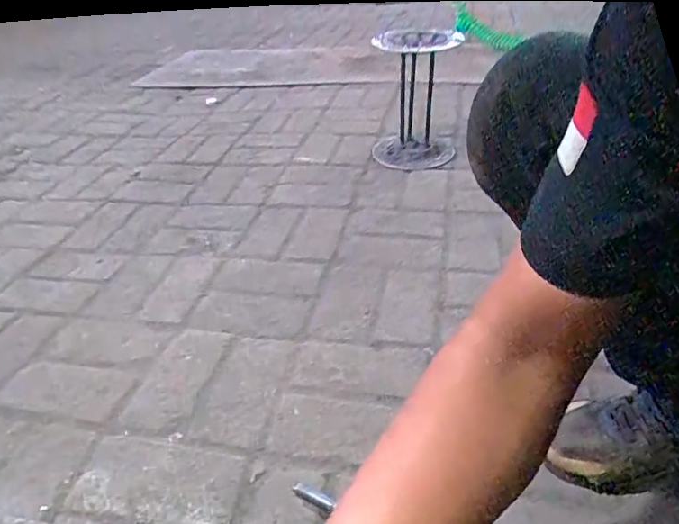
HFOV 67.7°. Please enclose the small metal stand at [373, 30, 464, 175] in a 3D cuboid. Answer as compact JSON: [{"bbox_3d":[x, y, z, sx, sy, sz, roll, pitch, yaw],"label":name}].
[{"bbox_3d":[0.206,-0.450,1.368,0.224,0.319,0.280,2,35,6],"label":"small metal stand"}]

